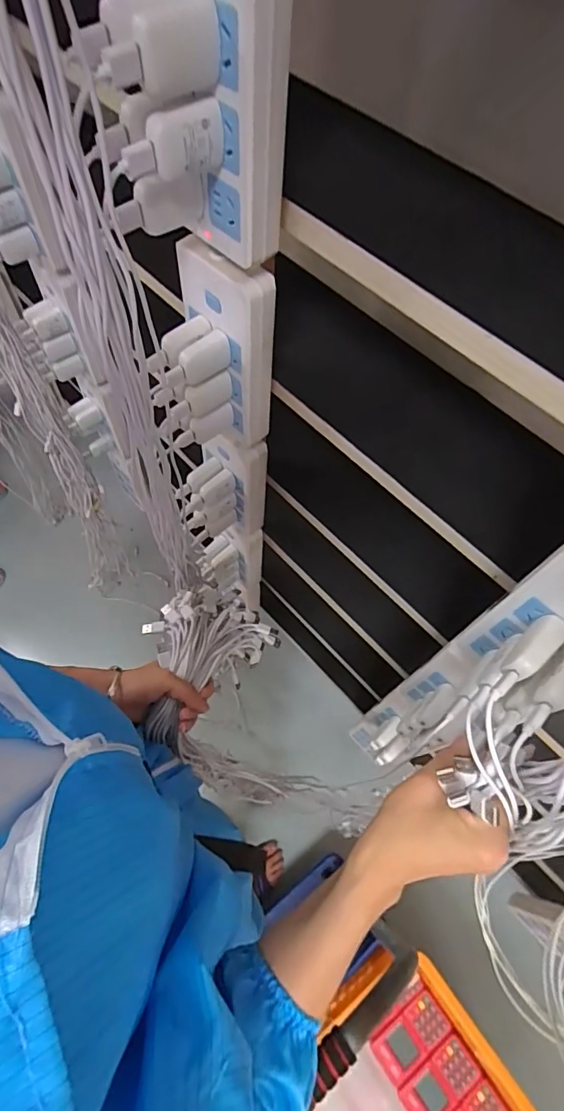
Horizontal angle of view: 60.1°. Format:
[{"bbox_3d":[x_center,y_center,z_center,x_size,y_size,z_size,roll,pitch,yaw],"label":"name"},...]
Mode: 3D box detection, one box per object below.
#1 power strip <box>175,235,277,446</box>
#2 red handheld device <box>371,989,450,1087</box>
[{"bbox_3d":[-0.057,-0.196,0.475,0.099,0.189,0.033,26,65,10],"label":"power strip"},{"bbox_3d":[0.216,0.803,0.817,0.127,0.025,0.068,-35,70,-19],"label":"red handheld device"}]

